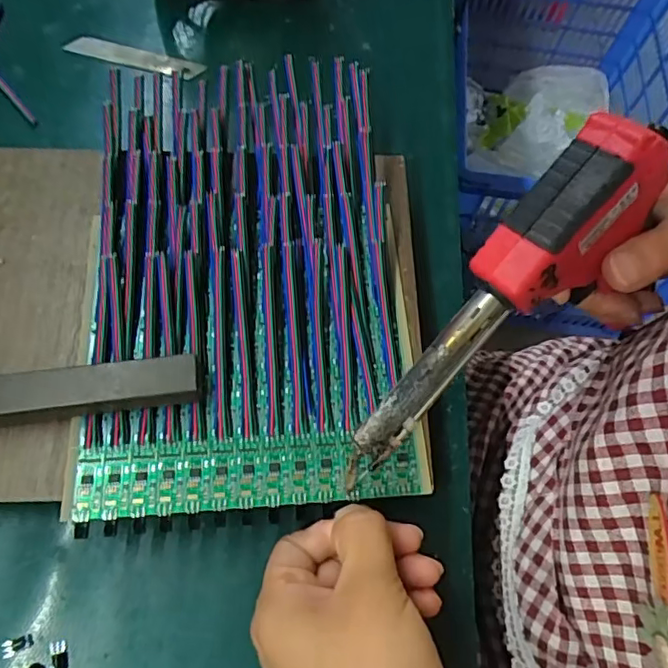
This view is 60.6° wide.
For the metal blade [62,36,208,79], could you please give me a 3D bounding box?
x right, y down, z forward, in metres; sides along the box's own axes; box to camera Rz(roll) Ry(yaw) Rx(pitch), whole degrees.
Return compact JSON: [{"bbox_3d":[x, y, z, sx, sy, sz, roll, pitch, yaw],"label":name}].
[{"bbox_3d":[-0.143,-0.201,0.415,0.100,0.007,0.015,14,69,3],"label":"metal blade"}]

